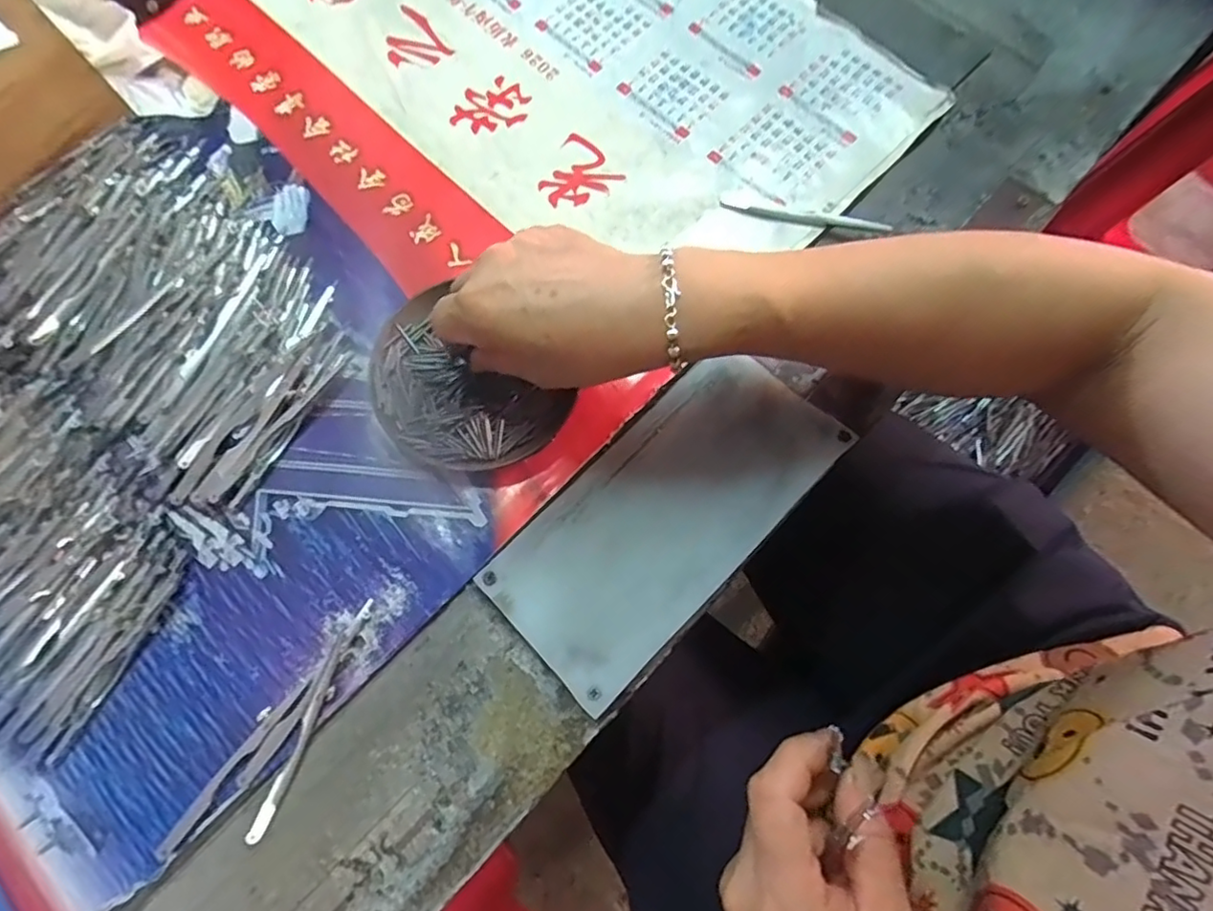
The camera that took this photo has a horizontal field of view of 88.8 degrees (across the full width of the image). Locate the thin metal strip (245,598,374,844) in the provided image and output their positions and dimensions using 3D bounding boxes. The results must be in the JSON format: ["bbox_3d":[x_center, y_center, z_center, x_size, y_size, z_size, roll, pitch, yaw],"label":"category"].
[{"bbox_3d":[-0.149,0.131,0.312,0.010,0.006,0.119,20,75,7],"label":"thin metal strip"}]

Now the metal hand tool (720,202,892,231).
[{"bbox_3d":[0.121,-0.146,0.378,0.099,0.011,0.007,12,74,5],"label":"metal hand tool"}]

